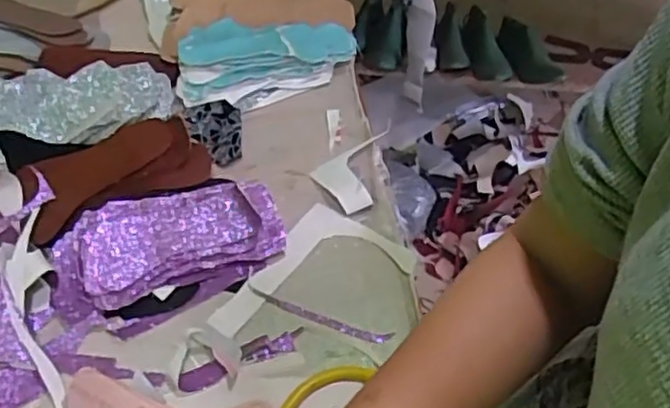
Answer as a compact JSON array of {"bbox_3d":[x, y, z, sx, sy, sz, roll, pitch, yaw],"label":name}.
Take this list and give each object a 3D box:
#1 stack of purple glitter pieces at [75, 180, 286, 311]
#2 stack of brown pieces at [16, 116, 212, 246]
[{"bbox_3d":[-0.146,0.025,0.650,0.182,0.022,0.100,-20,52,-12],"label":"stack of purple glitter pieces"},{"bbox_3d":[-0.217,-0.040,0.686,0.174,0.032,0.093,-24,53,-15],"label":"stack of brown pieces"}]

